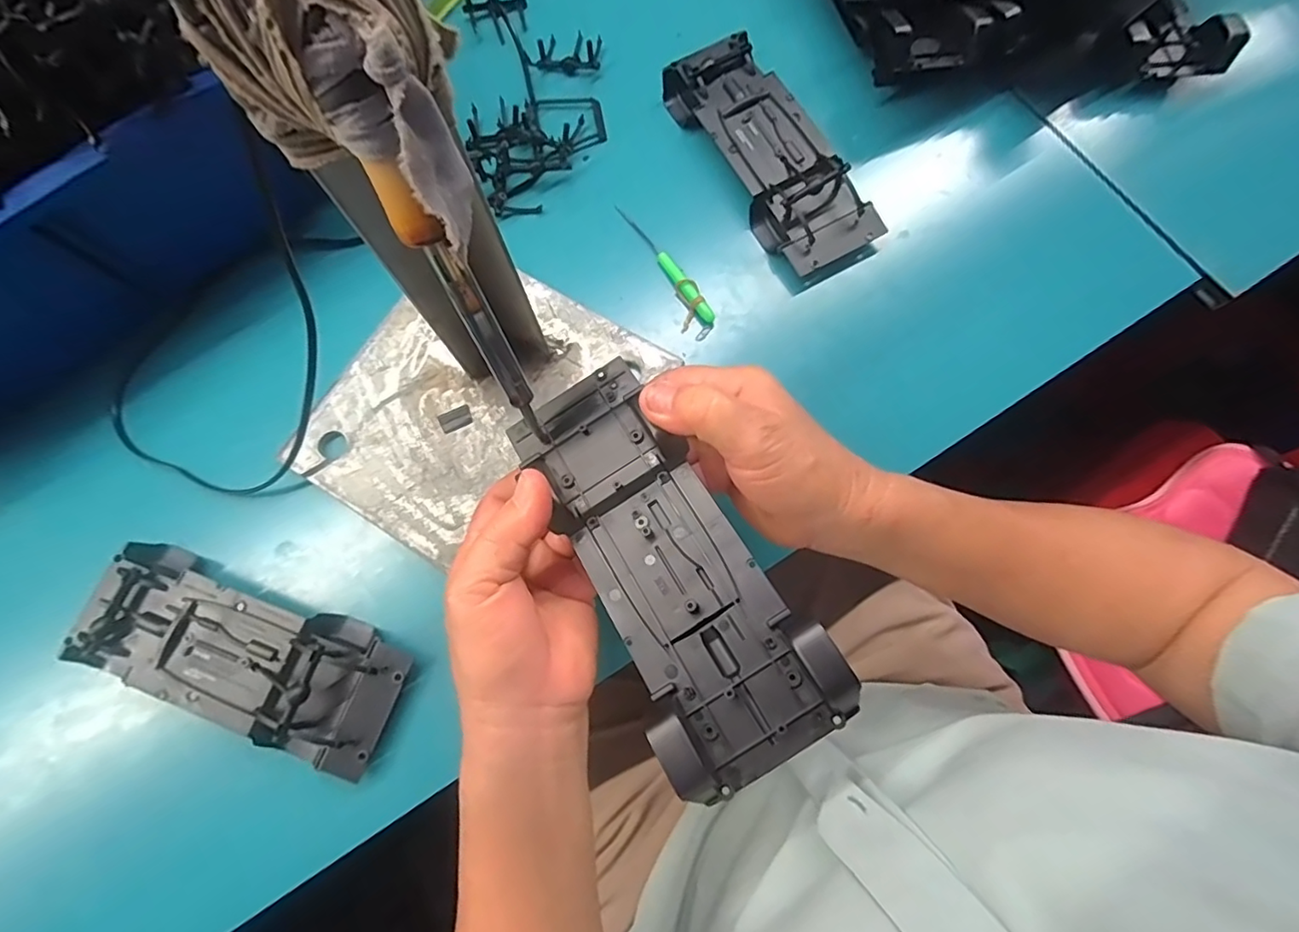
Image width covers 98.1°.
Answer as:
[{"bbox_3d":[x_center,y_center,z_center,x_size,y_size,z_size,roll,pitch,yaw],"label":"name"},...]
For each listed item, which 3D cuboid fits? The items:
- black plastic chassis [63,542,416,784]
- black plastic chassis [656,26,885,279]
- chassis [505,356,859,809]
[{"bbox_3d":[-0.238,0.108,0.326,0.191,0.033,0.072,20,76,5],"label":"black plastic chassis"},{"bbox_3d":[0.086,-0.227,0.405,0.071,0.034,0.187,-28,77,-7],"label":"black plastic chassis"},{"bbox_3d":[0.003,0.037,0.251,0.073,0.026,0.193,-29,67,-8],"label":"chassis"}]

